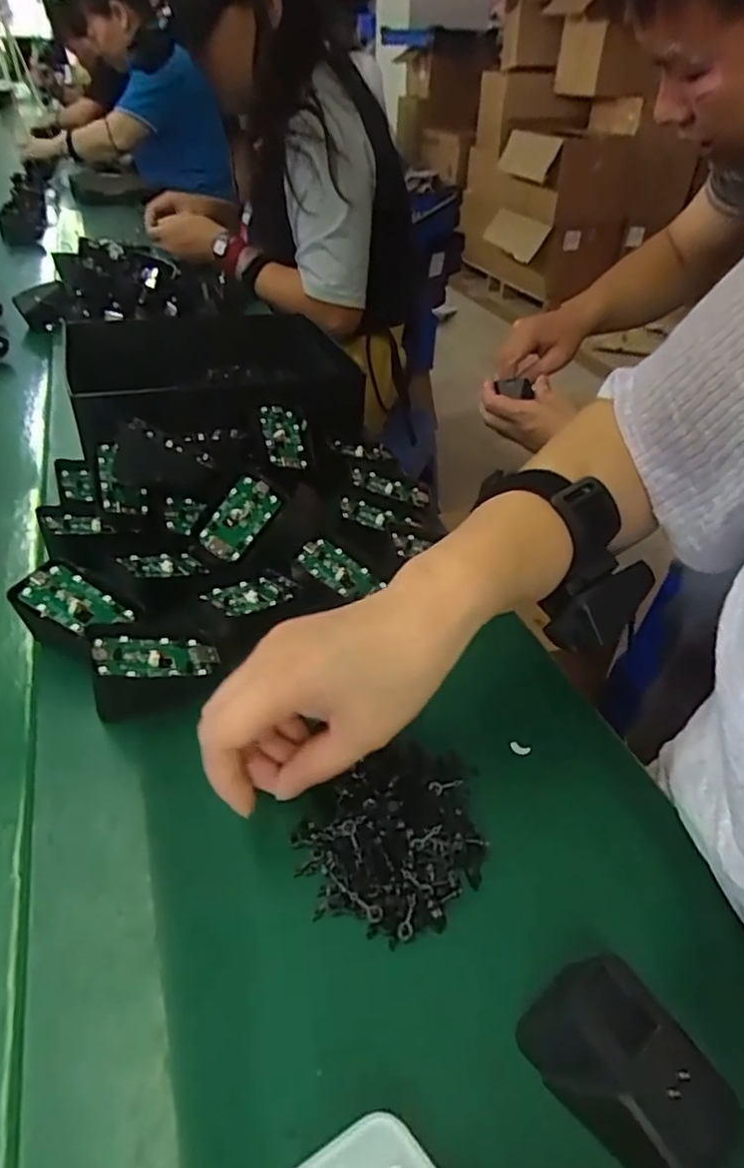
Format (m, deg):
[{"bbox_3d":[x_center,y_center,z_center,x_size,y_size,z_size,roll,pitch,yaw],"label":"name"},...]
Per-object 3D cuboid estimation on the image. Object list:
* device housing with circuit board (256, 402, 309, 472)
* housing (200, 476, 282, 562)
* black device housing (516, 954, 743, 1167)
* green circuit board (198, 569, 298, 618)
[{"bbox_3d":[-0.068,-0.114,0.502,0.035,0.005,0.061,-1,62,-31],"label":"device housing with circuit board"},{"bbox_3d":[-0.092,-0.045,0.449,0.034,0.007,0.064,38,62,-11],"label":"housing"},{"bbox_3d":[0.088,0.166,0.221,0.040,0.033,0.066,-24,44,-29],"label":"black device housing"},{"bbox_3d":[-0.074,0.007,0.400,0.034,0.008,0.064,29,29,26],"label":"green circuit board"}]

